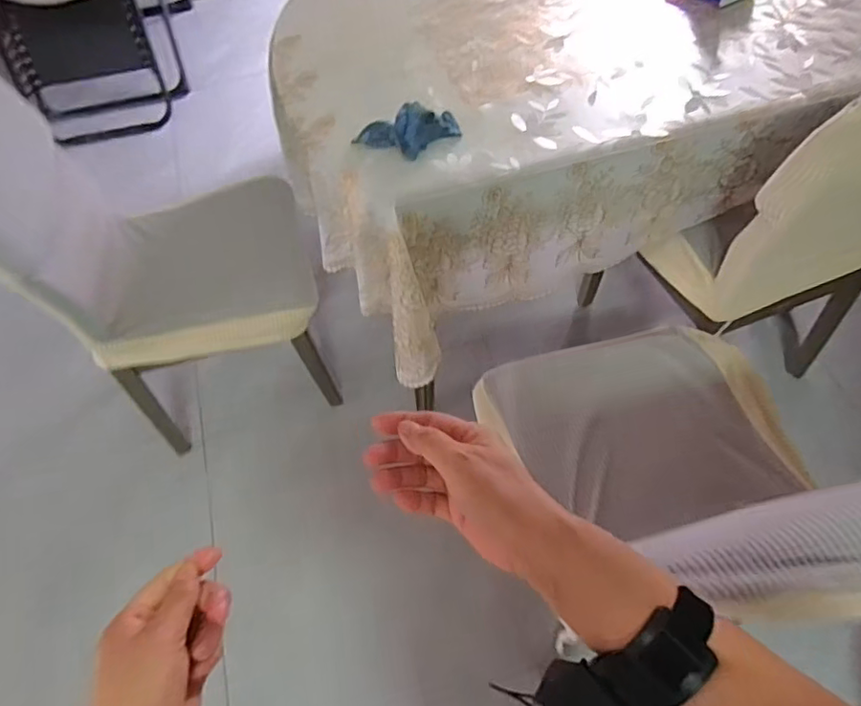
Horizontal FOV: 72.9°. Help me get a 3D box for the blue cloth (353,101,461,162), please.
[{"bbox_3d":[-0.037,-0.354,0.919,0.154,0.043,0.085,16,58,10],"label":"blue cloth"}]

